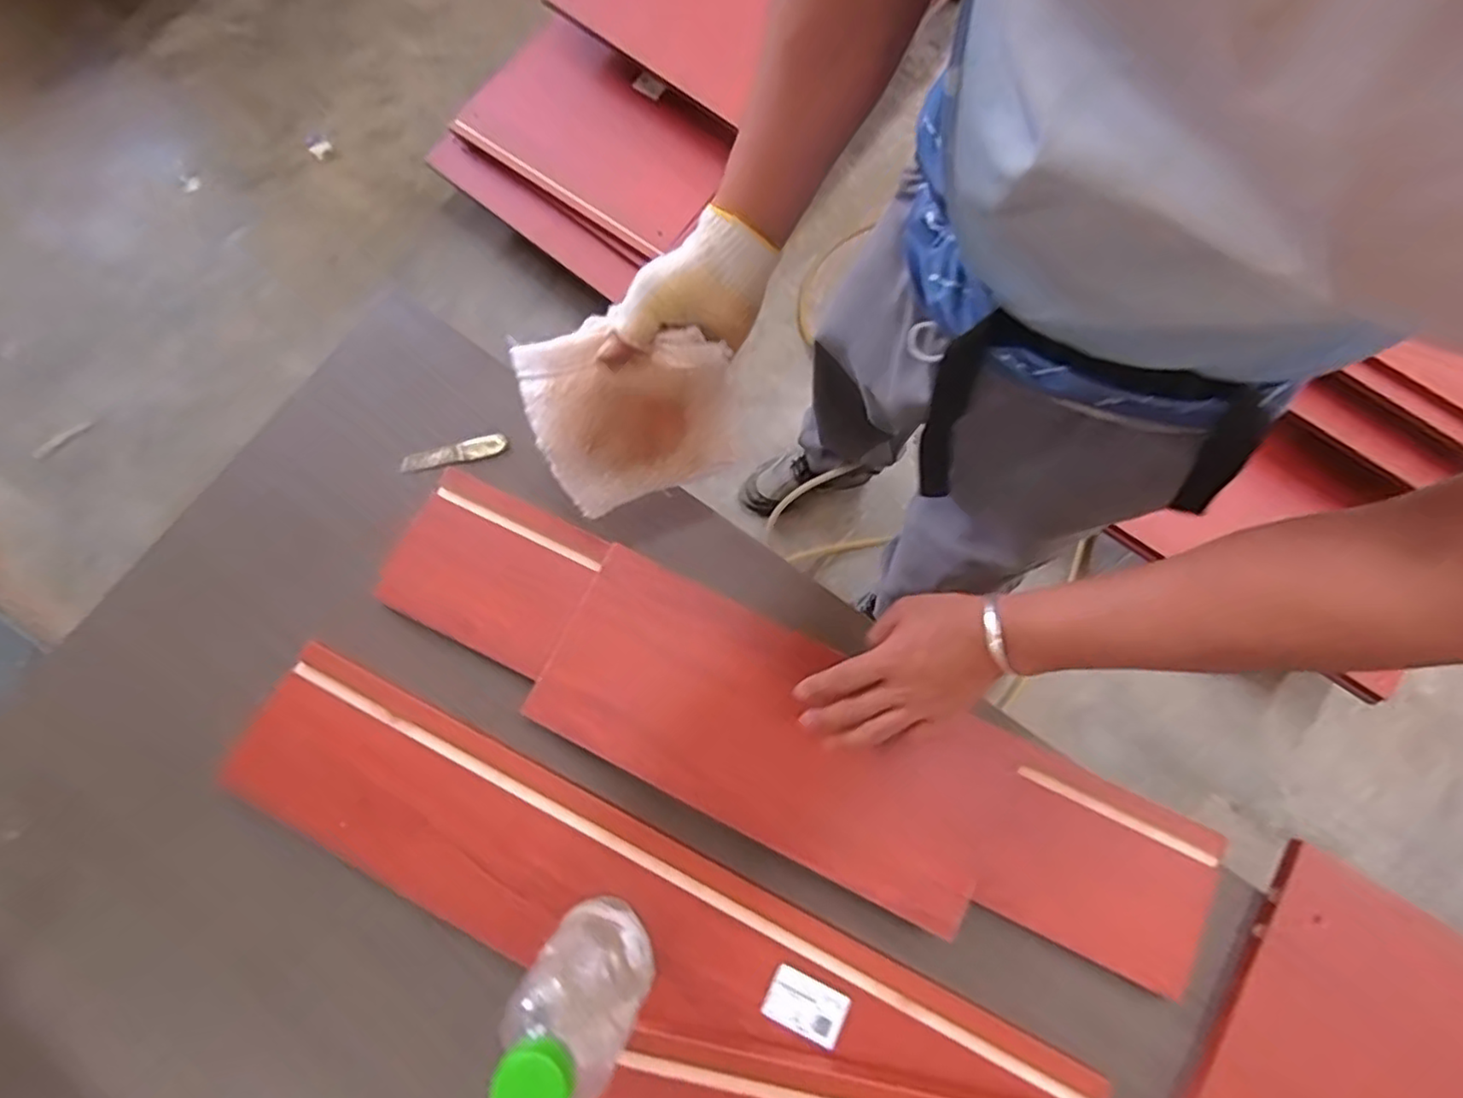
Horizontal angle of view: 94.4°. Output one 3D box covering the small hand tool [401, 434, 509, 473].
[{"bbox_3d":[-0.272,-0.092,0.660,0.104,0.010,0.019,-15,77,-4],"label":"small hand tool"}]

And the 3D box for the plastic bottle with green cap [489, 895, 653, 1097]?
[{"bbox_3d":[-0.099,0.303,0.454,0.076,0.223,0.084,19,77,4],"label":"plastic bottle with green cap"}]

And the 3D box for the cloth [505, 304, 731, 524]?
[{"bbox_3d":[-0.076,-0.104,0.536,0.149,0.145,0.054,-21,43,-8],"label":"cloth"}]

